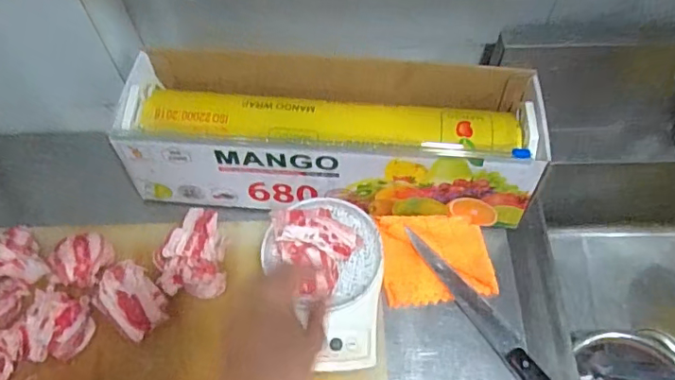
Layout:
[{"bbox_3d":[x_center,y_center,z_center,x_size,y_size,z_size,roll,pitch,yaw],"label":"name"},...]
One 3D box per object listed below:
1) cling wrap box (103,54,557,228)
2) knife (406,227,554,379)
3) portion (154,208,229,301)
[{"bbox_3d":[-0.008,-0.071,0.697,0.499,0.130,0.169,4,59,4],"label":"cling wrap box"},{"bbox_3d":[0.186,0.164,0.631,0.034,0.019,0.299,-29,63,-15],"label":"knife"},{"bbox_3d":[-0.174,0.064,0.651,0.075,0.037,0.124,-2,59,0],"label":"portion"}]

